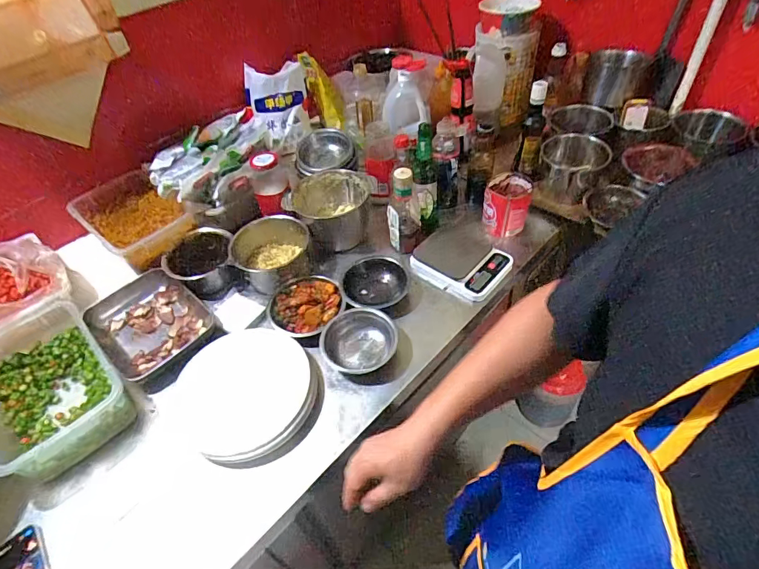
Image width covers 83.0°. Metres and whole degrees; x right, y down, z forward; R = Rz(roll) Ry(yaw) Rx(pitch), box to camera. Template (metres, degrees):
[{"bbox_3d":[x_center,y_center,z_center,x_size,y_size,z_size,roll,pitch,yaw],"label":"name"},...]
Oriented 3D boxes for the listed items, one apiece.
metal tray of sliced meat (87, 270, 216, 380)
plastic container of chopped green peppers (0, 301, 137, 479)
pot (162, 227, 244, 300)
[{"bbox_3d":[-0.473,0.078,0.895,0.236,0.061,0.193,34,61,30],"label":"metal tray of sliced meat"},{"bbox_3d":[-0.595,0.176,0.768,0.207,0.090,0.310,-39,56,-24],"label":"plastic container of chopped green peppers"},{"bbox_3d":[-0.396,-0.044,0.972,0.146,0.089,0.146,-3,50,4],"label":"pot"}]

